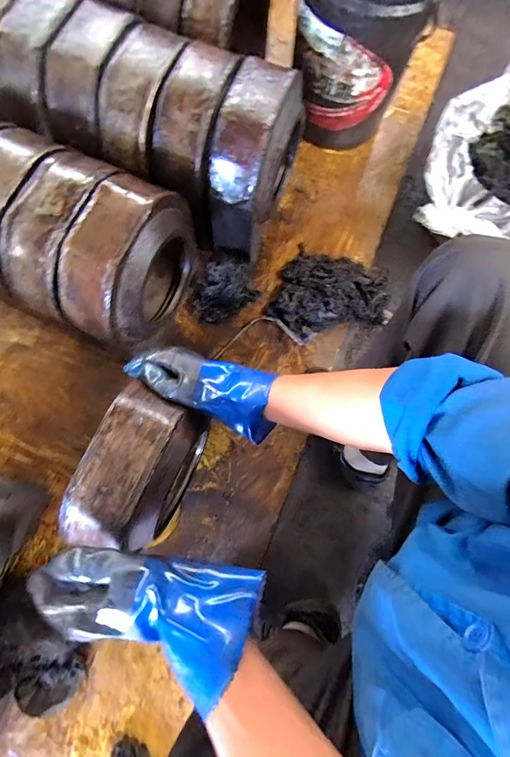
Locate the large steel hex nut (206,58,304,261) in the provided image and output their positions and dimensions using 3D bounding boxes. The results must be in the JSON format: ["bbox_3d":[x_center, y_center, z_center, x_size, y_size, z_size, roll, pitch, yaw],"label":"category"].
[{"bbox_3d":[0.001,-0.428,0.728,0.116,0.250,0.245,20,77,3],"label":"large steel hex nut"}]

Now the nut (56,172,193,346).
[{"bbox_3d":[-0.218,-0.195,0.663,0.120,0.263,0.264,25,77,4],"label":"nut"}]

